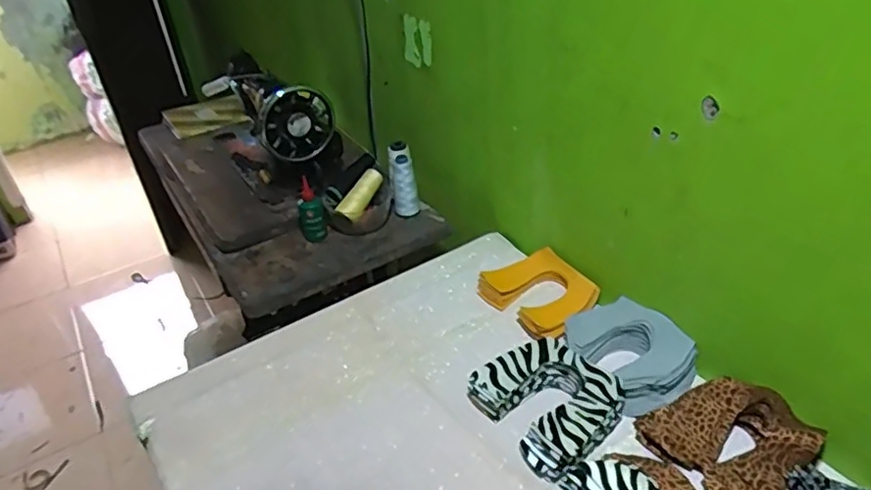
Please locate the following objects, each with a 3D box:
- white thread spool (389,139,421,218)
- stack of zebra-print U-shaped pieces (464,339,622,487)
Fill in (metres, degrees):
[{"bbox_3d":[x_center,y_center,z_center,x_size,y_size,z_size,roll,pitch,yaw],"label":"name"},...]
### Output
[{"bbox_3d":[-0.058,-0.112,1.130,0.046,0.131,0.052,-7,35,-3],"label":"white thread spool"},{"bbox_3d":[0.138,0.185,0.729,0.142,0.052,0.157,-24,39,-25],"label":"stack of zebra-print U-shaped pieces"}]

